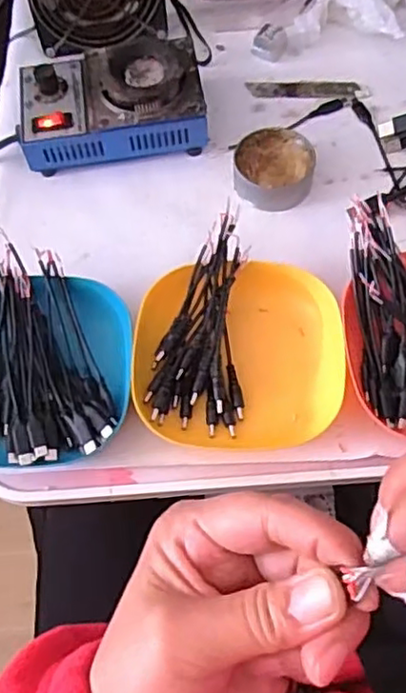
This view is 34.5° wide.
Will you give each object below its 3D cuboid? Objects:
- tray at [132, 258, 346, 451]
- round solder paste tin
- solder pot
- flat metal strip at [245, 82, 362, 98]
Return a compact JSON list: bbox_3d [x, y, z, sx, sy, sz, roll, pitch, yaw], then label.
[{"bbox_3d":[0.025,0.007,0.454,0.141,0.033,0.125,-1,64,3],"label":"tray"},{"bbox_3d":[0.057,-0.144,0.526,0.063,0.026,0.063,-1,64,3],"label":"round solder paste tin"},{"bbox_3d":[-0.076,-0.205,0.548,0.150,0.062,0.096,-8,64,0],"label":"solder pot"},{"bbox_3d":[0.089,-0.230,0.584,0.098,0.004,0.015,5,65,6],"label":"flat metal strip"}]

